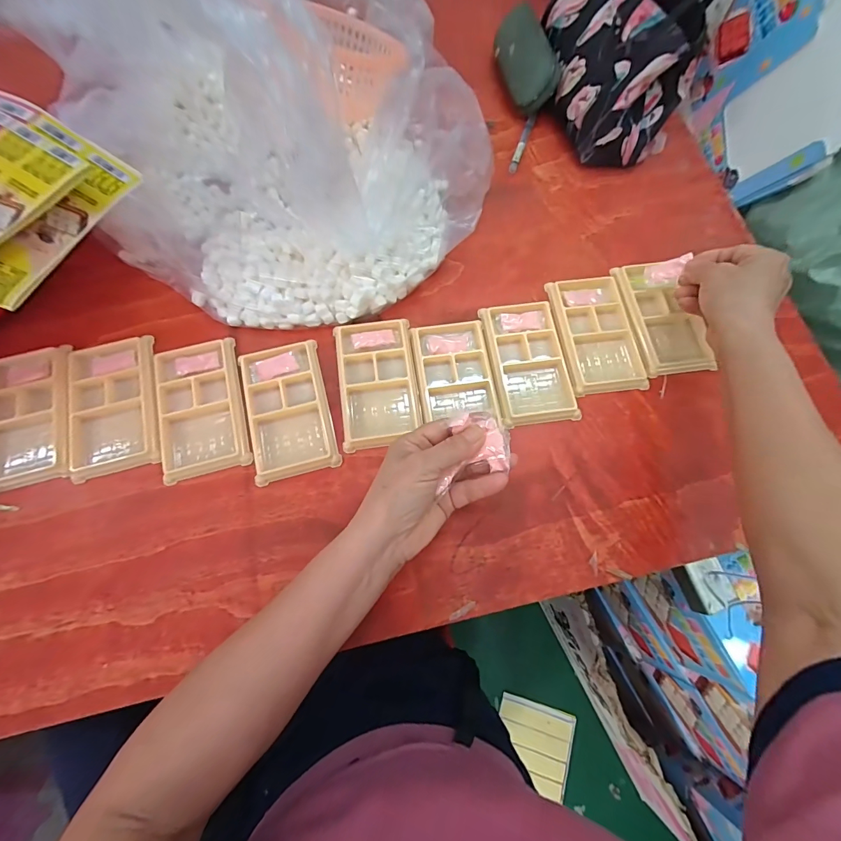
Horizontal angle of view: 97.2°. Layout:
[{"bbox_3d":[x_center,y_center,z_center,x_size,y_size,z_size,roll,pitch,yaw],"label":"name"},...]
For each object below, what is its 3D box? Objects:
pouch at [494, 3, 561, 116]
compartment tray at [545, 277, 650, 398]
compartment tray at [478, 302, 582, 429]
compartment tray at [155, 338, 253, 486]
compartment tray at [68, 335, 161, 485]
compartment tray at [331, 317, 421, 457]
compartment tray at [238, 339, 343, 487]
[{"bbox_3d":[0.138,-0.474,0.492,0.054,0.056,0.146,-11,75,-5],"label":"pouch"},{"bbox_3d":[0.191,-0.095,0.405,0.078,0.010,0.135,-8,74,-5],"label":"compartment tray"},{"bbox_3d":[0.113,-0.062,0.393,0.082,0.009,0.135,-8,74,-5],"label":"compartment tray"},{"bbox_3d":[-0.217,-0.014,0.366,0.077,0.011,0.130,-15,75,-6],"label":"compartment tray"},{"bbox_3d":[-0.302,-0.014,0.362,0.085,0.011,0.133,-12,75,-5],"label":"compartment tray"},{"bbox_3d":[-0.044,-0.041,0.379,0.078,0.008,0.132,-6,74,-4],"label":"compartment tray"},{"bbox_3d":[-0.131,-0.012,0.367,0.077,0.009,0.133,-14,75,-6],"label":"compartment tray"}]

